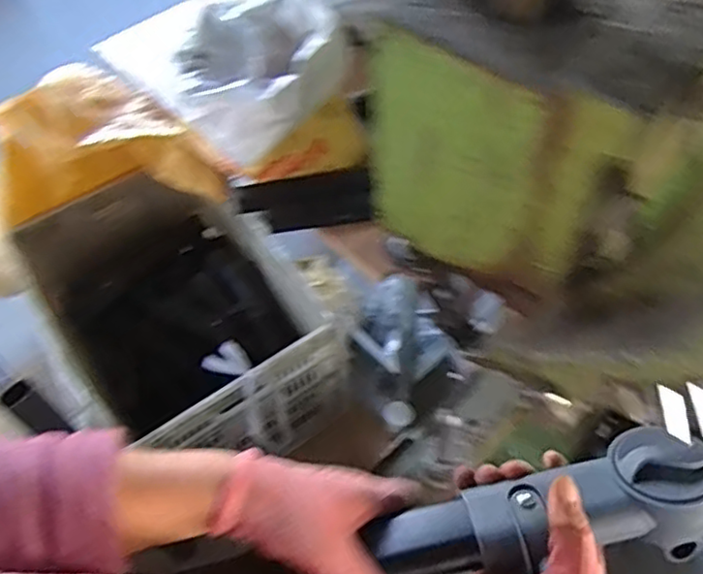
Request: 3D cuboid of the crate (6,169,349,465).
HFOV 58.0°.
[{"bbox_3d":[-0.386,0.069,1.453,0.491,0.314,0.645,-29,58,-16],"label":"crate"}]

